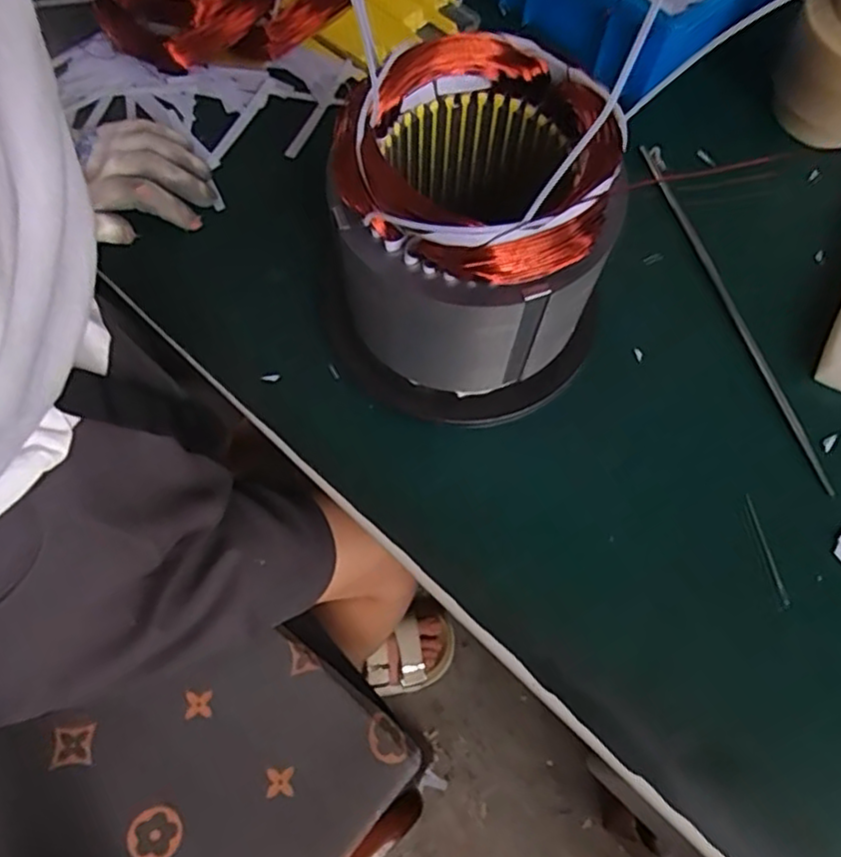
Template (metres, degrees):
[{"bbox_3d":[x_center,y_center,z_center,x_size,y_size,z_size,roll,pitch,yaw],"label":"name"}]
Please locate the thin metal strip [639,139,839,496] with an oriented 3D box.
[{"bbox_3d":[0.227,-0.093,0.485,0.009,0.005,0.299,-16,69,-7],"label":"thin metal strip"}]

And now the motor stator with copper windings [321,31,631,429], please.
[{"bbox_3d":[0.022,-0.101,0.393,0.144,0.180,0.142,0,68,-1],"label":"motor stator with copper windings"}]

